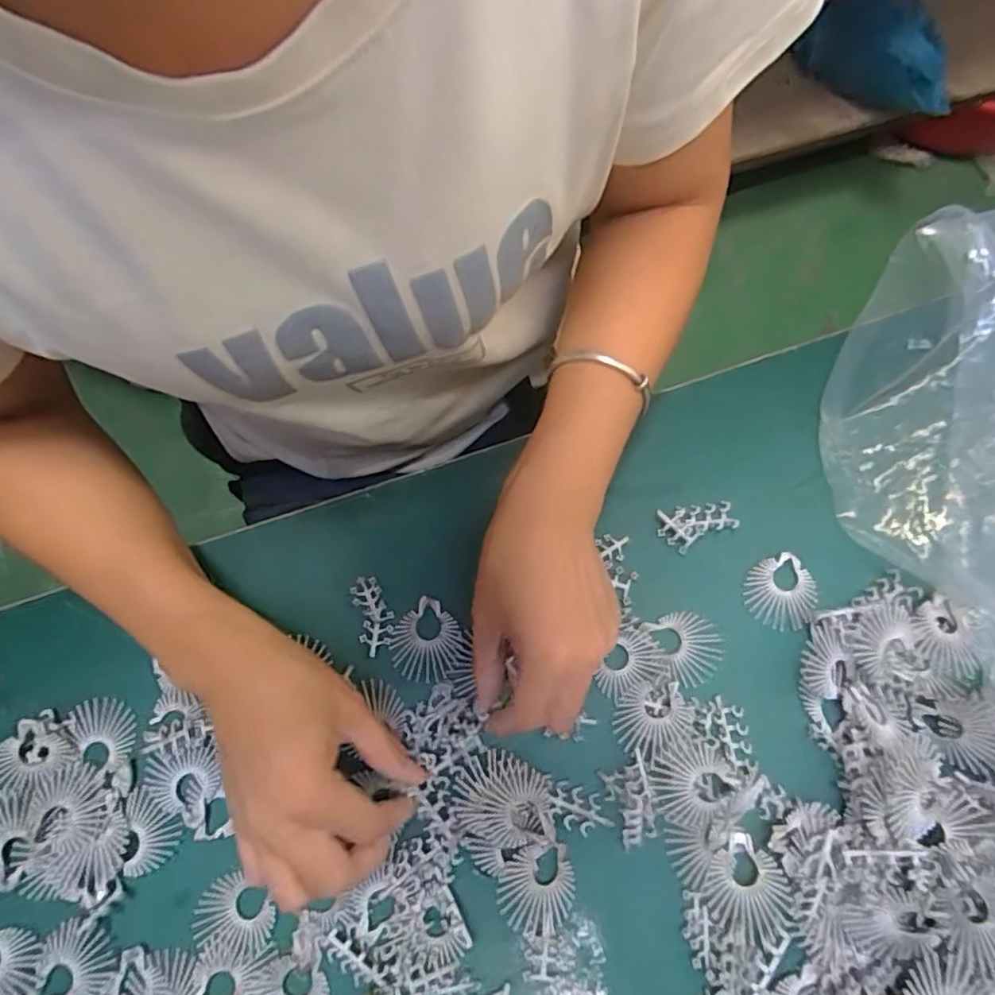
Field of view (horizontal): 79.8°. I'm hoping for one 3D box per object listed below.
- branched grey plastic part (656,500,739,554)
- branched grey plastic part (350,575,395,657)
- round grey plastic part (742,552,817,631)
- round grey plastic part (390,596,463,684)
[{"bbox_3d":[0.118,0.016,0.351,0.044,0.009,0.025,-15,74,-2],"label":"branched grey plastic part"},{"bbox_3d":[-0.071,0.066,0.339,0.020,0.004,0.043,-14,74,-2],"label":"branched grey plastic part"},{"bbox_3d":[0.164,0.054,0.343,0.039,0.005,0.041,-1,74,2],"label":"round grey plastic part"},{"bbox_3d":[-0.040,0.083,0.334,0.040,0.004,0.040,-1,74,2],"label":"round grey plastic part"}]

